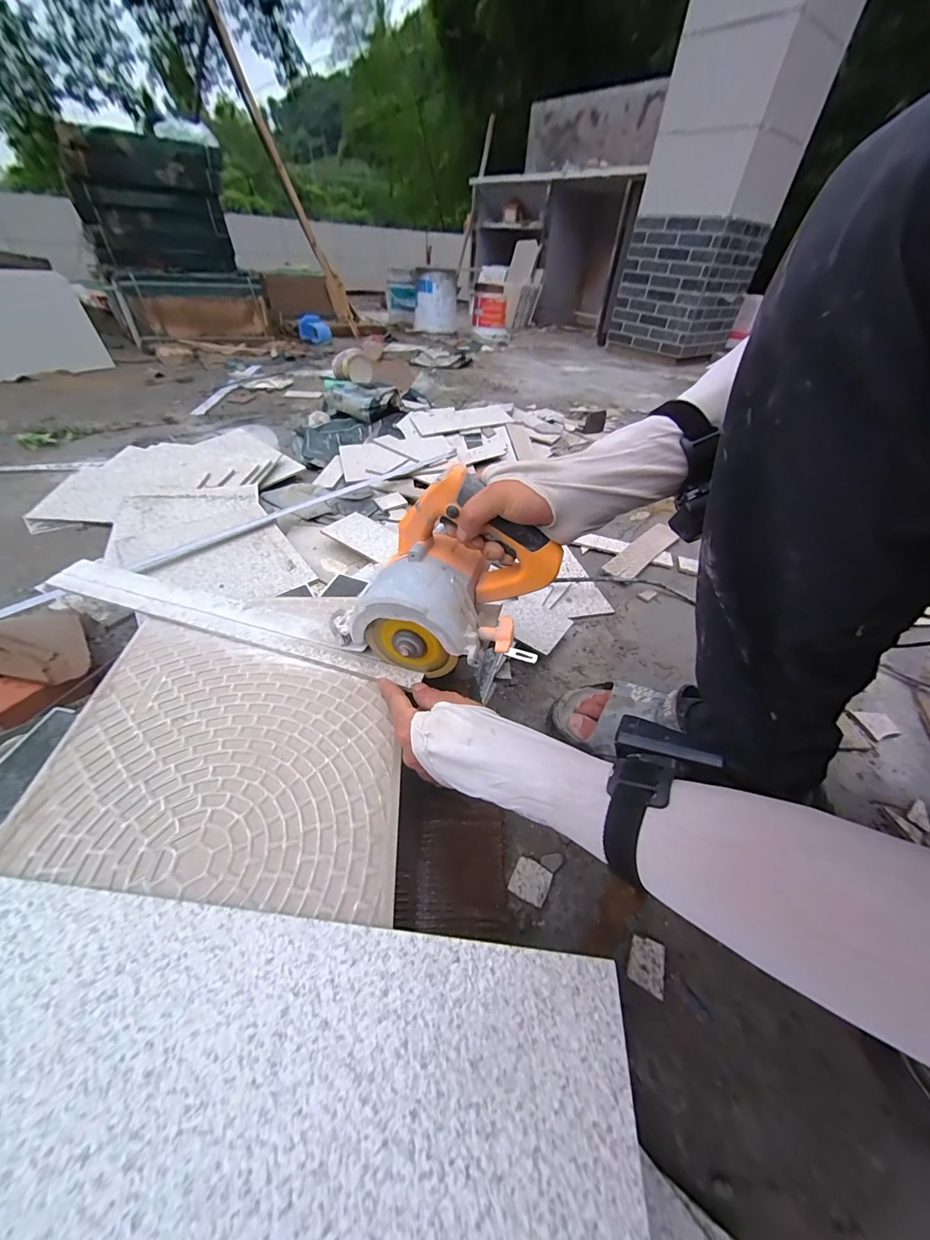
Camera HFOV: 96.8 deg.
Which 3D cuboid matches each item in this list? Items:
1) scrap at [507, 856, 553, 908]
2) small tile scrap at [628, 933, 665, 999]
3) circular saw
[{"bbox_3d":[0.063,0.252,0.401,0.035,0.007,0.036,23,45,19],"label":"scrap"},{"bbox_3d":[0.158,0.299,0.360,0.030,0.008,0.037,20,44,15],"label":"small tile scrap"},{"bbox_3d":[-0.022,-0.038,0.407,0.199,0.180,0.113,16,43,12],"label":"circular saw"}]

